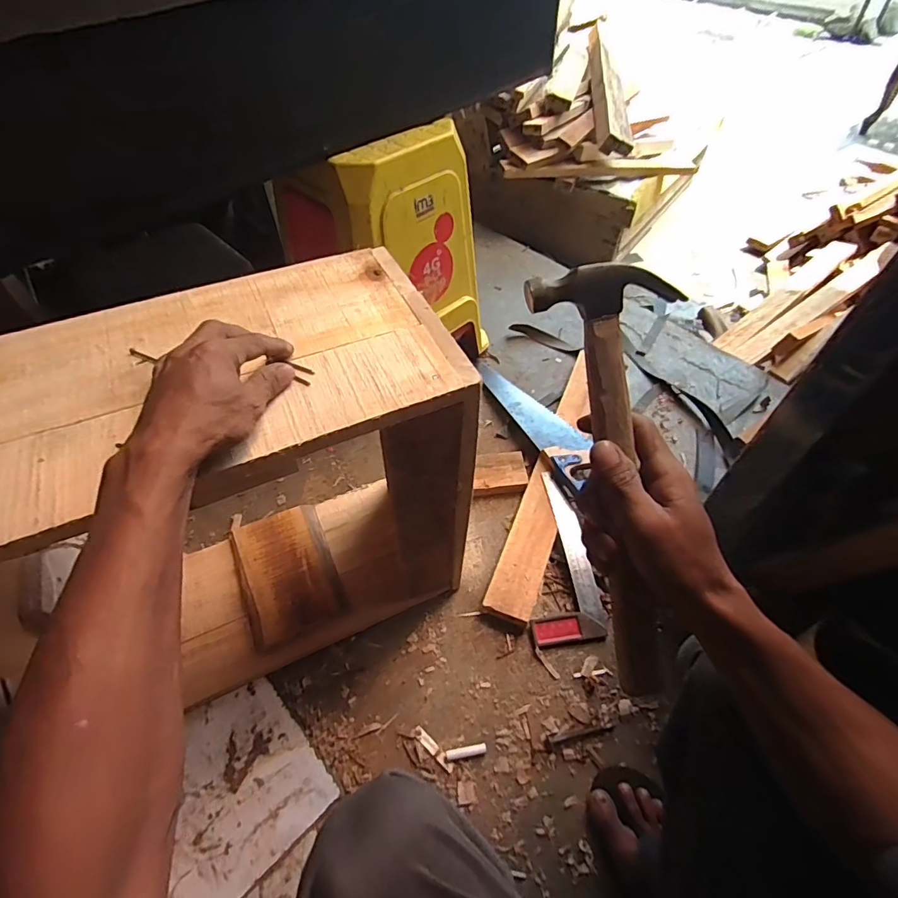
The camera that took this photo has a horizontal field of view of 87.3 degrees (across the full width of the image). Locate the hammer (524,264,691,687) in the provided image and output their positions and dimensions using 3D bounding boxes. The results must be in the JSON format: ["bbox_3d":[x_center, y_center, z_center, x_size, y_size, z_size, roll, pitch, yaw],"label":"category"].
[{"bbox_3d":[0.129,0.036,0.341,0.088,0.324,0.023,-16,15,-12],"label":"hammer"}]

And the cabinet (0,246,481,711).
[{"bbox_3d":[-0.234,0.079,0.596,0.472,0.484,0.237,-21,54,-15],"label":"cabinet"}]

